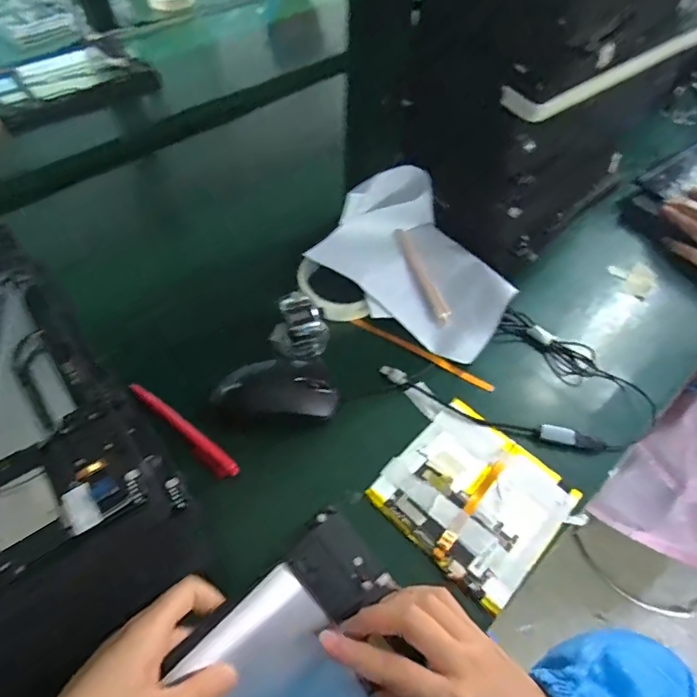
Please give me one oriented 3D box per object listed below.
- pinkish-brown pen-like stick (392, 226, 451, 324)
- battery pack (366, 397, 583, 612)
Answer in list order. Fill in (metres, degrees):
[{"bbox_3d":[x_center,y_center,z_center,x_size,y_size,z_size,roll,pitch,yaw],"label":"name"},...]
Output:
[{"bbox_3d":[0.081,-0.085,0.553,0.014,0.012,0.147,-13,56,-11],"label":"pinkish-brown pen-like stick"},{"bbox_3d":[0.103,0.119,0.409,0.127,0.008,0.125,39,62,23],"label":"battery pack"}]

